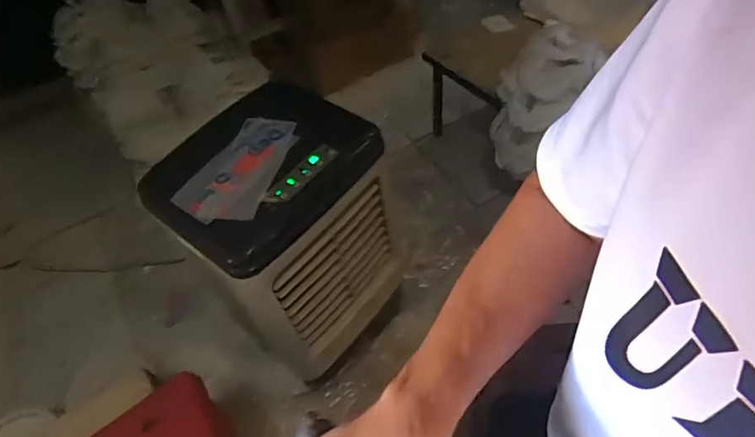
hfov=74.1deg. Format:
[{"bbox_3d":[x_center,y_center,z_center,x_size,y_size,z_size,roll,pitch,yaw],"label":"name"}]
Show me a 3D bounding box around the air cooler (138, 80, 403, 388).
[{"bbox_3d":[-0.183,0.074,1.127,0.305,0.599,0.378,25,60,22],"label":"air cooler"}]

